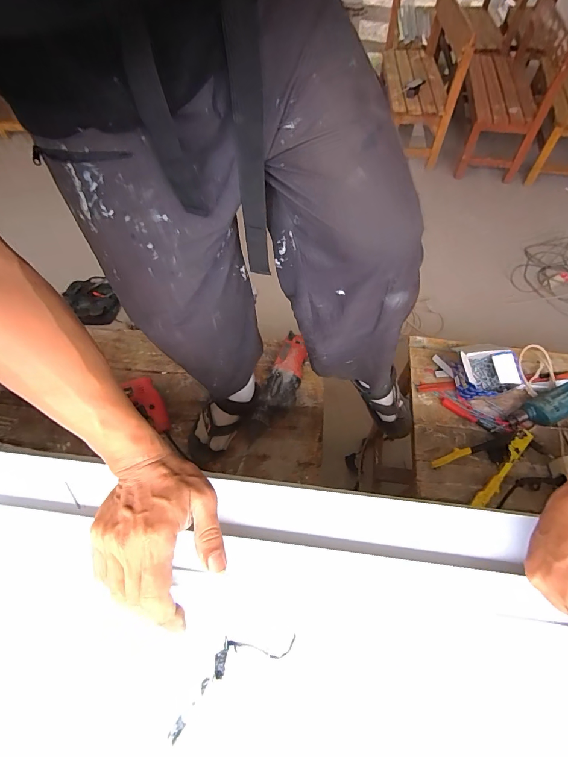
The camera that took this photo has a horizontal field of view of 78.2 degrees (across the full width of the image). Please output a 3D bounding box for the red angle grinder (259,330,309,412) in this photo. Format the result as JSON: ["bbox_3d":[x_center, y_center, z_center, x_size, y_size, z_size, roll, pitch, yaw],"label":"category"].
[{"bbox_3d":[-0.005,-0.005,0.970,0.105,0.066,0.218,11,60,8],"label":"red angle grinder"}]

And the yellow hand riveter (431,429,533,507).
[{"bbox_3d":[0.487,0.189,0.834,0.231,0.038,0.130,-31,63,-16],"label":"yellow hand riveter"}]

